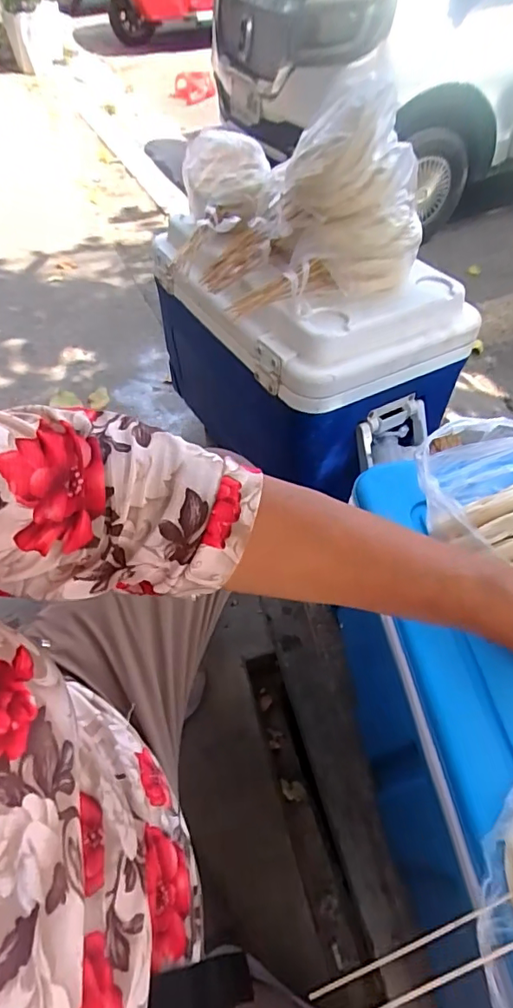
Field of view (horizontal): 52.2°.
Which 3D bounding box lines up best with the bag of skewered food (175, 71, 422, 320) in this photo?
[{"bbox_3d":[0.043,-0.457,0.747,0.317,0.199,0.365,-11,53,-6],"label":"bag of skewered food"}]

